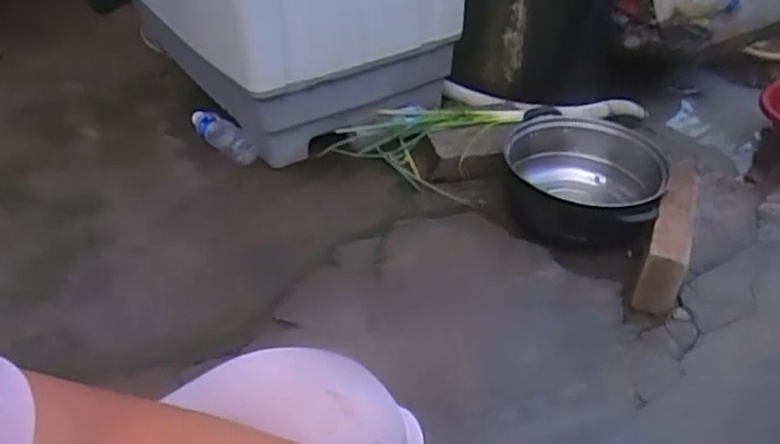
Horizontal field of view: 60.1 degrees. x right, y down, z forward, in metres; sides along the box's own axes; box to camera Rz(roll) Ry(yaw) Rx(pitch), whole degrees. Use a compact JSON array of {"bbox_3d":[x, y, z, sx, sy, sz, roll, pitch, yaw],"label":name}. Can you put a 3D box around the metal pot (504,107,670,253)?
[{"bbox_3d":[0.359,-0.076,1.286,0.285,0.125,0.300,-1,39,1],"label":"metal pot"}]

